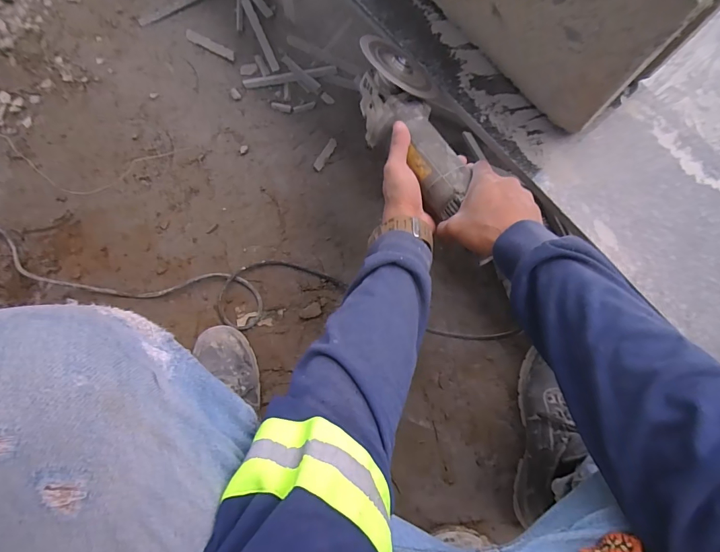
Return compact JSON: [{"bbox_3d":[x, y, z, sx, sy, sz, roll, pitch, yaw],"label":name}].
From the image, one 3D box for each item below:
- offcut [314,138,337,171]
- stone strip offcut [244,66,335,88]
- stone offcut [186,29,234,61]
[{"bbox_3d":[-0.065,-0.229,0.737,0.017,0.010,0.069,29,78,6],"label":"offcut"},{"bbox_3d":[-0.139,-0.395,0.770,0.184,0.009,0.021,-8,77,-2],"label":"stone strip offcut"},{"bbox_3d":[-0.303,-0.466,0.785,0.122,0.011,0.020,31,79,7],"label":"stone offcut"}]

